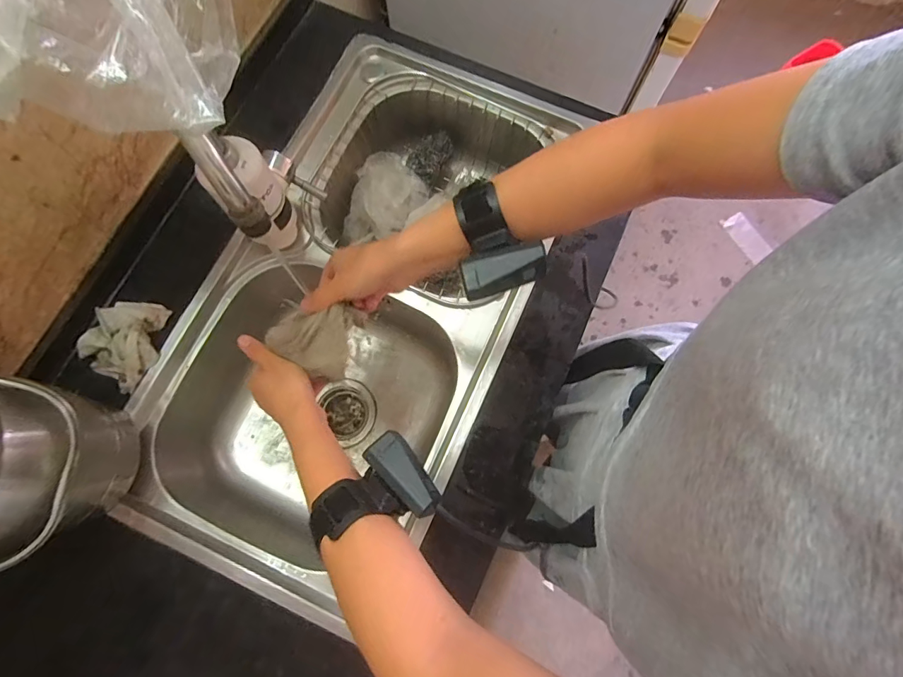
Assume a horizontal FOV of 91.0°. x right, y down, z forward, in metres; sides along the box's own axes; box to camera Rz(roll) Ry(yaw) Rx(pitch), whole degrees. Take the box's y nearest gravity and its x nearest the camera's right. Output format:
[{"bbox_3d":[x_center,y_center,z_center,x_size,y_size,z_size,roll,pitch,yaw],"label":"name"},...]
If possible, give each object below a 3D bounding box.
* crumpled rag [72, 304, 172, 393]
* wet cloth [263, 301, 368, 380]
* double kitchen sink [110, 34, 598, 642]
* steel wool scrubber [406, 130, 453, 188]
[{"bbox_3d":[-0.399,-0.001,0.543,0.083,0.031,0.104,33,79,7],"label":"crumpled rag"},{"bbox_3d":[-0.137,-0.005,0.434,0.085,0.024,0.069,15,78,3],"label":"wet cloth"},{"bbox_3d":[-0.111,-0.054,0.667,0.397,0.192,0.745,23,78,5],"label":"double kitchen sink"},{"bbox_3d":[-0.038,-0.311,0.748,0.066,0.035,0.082,33,79,7],"label":"steel wool scrubber"}]

